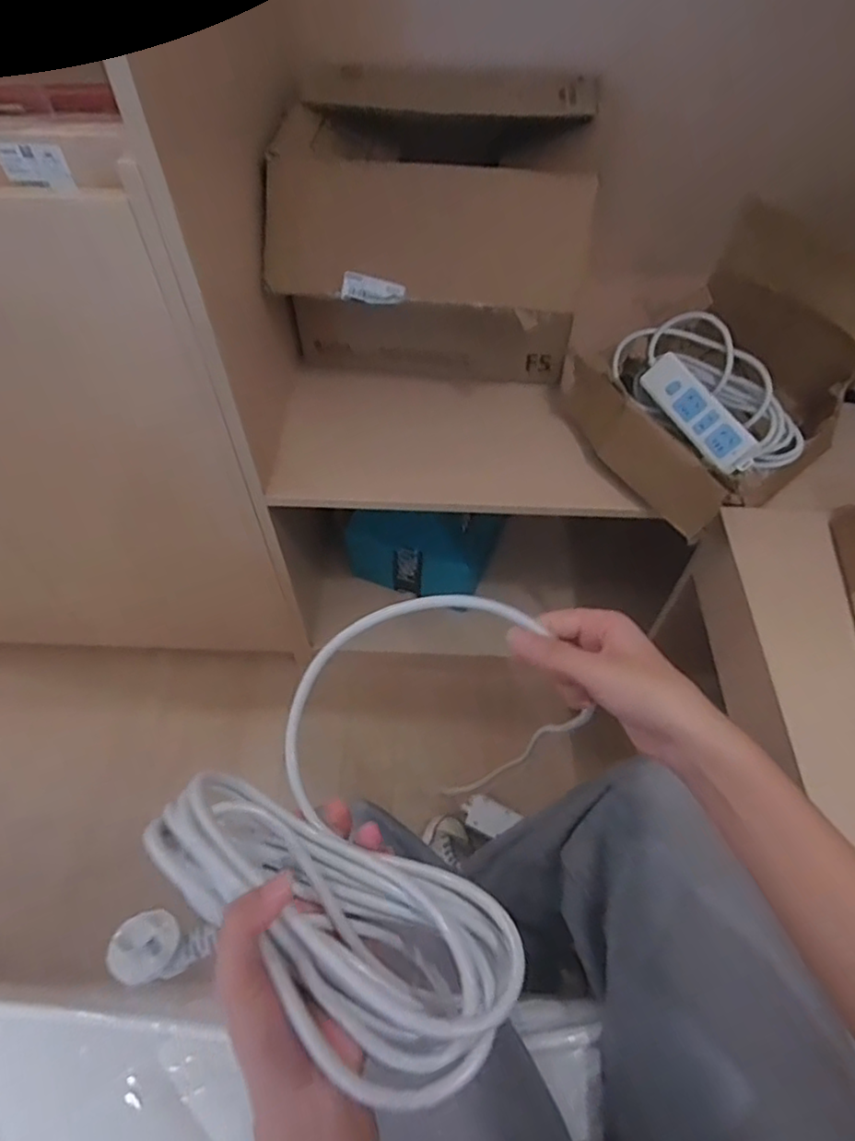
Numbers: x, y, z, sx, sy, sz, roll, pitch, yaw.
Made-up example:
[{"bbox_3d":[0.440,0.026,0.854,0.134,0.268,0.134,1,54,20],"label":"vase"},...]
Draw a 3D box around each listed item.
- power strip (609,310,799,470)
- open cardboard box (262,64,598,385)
[{"bbox_3d":[0.361,-0.230,0.827,0.124,0.082,0.259,-31,60,-19],"label":"power strip"},{"bbox_3d":[0.013,-0.458,0.897,0.392,0.309,0.369,7,55,5],"label":"open cardboard box"}]

